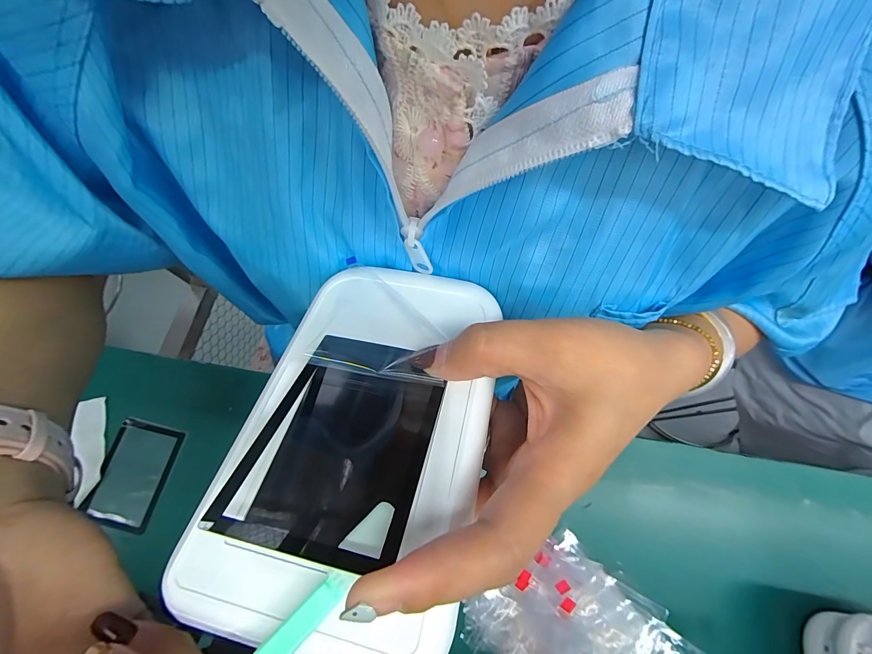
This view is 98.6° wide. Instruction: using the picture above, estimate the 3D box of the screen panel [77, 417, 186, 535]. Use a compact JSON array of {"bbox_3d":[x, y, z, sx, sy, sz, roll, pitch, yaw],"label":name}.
[{"bbox_3d":[-0.260,0.126,0.323,0.055,0.005,0.083,13,68,-2],"label":"screen panel"}]

